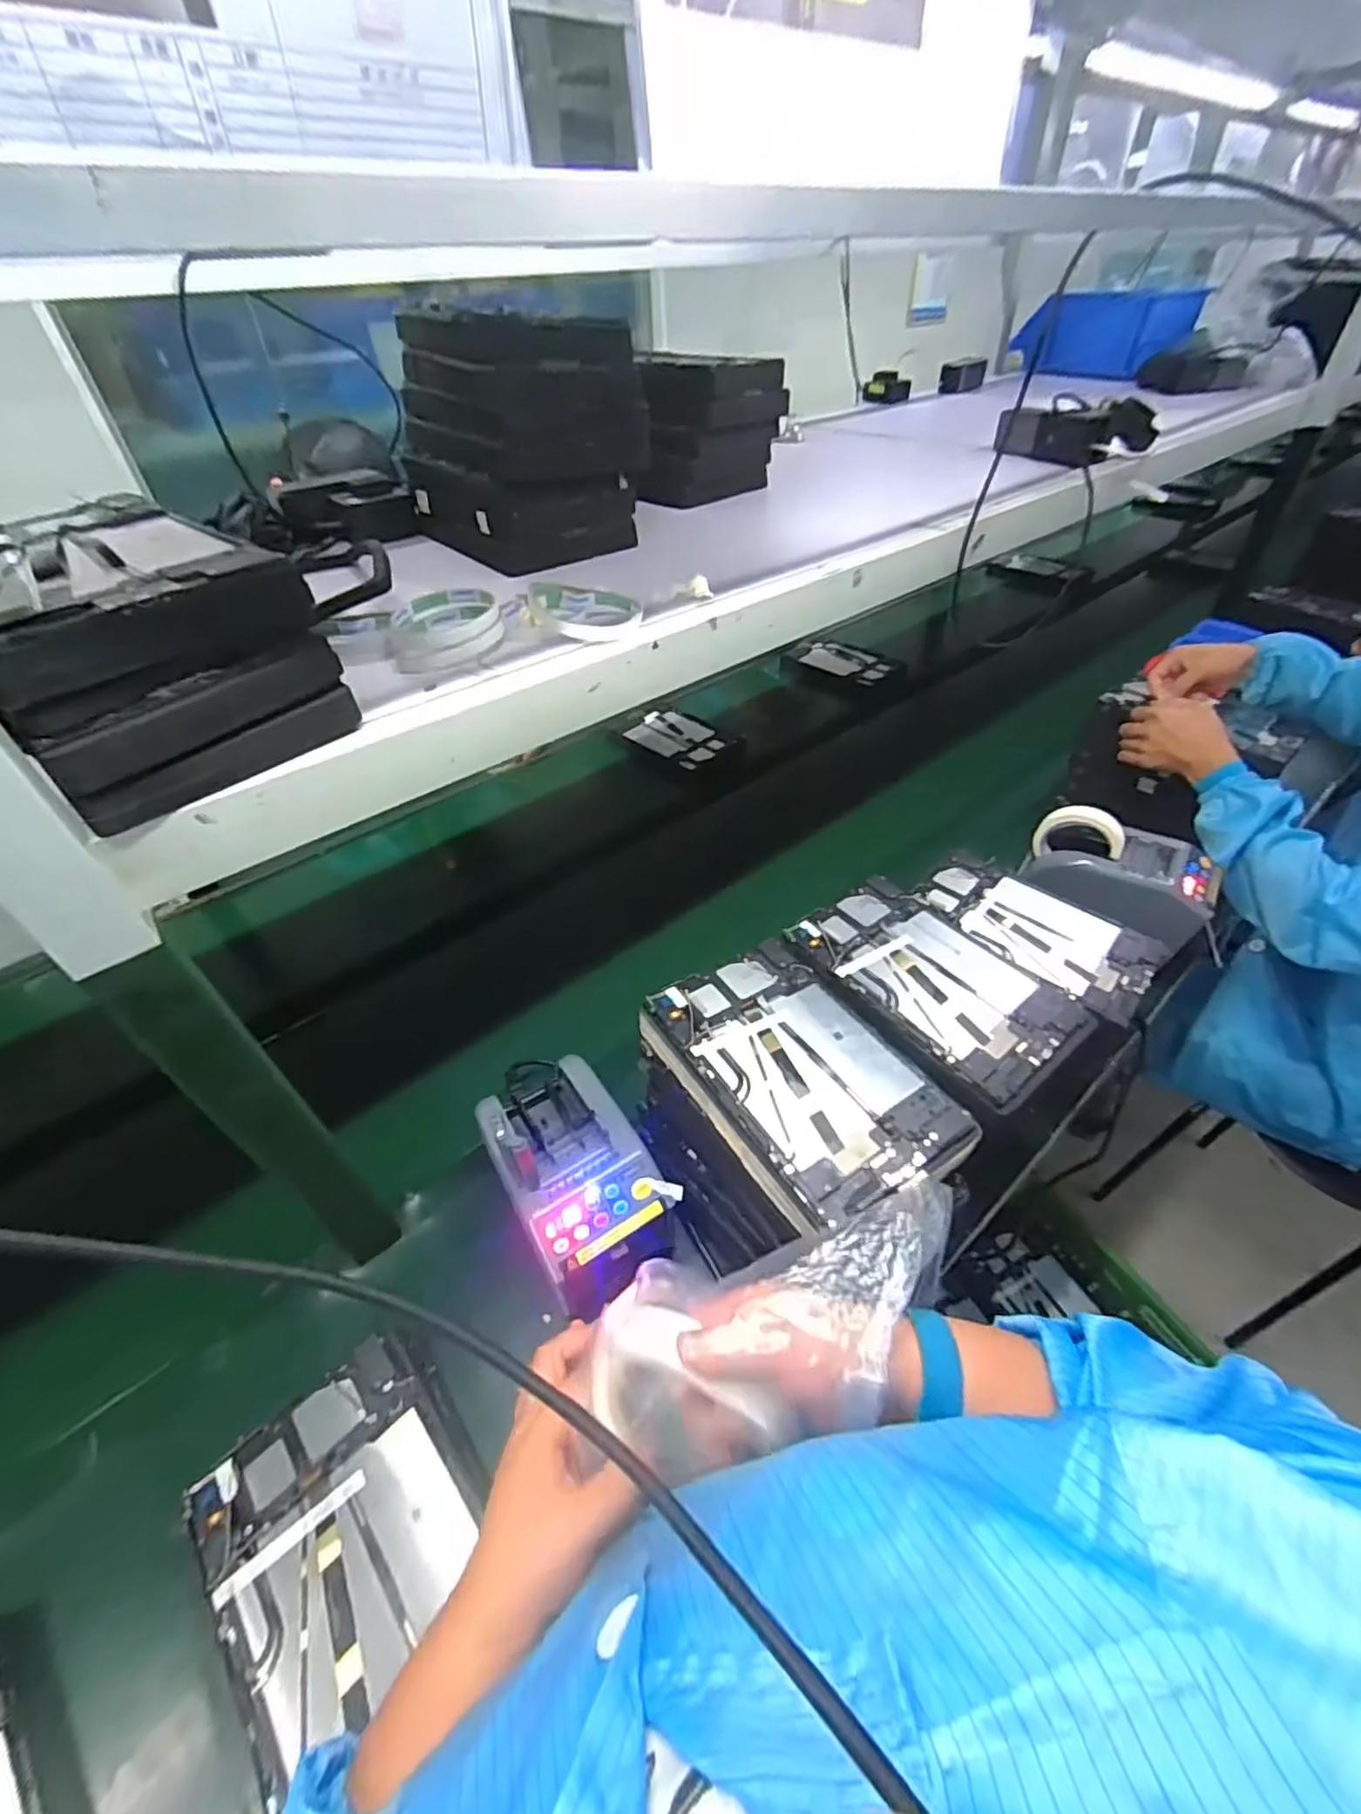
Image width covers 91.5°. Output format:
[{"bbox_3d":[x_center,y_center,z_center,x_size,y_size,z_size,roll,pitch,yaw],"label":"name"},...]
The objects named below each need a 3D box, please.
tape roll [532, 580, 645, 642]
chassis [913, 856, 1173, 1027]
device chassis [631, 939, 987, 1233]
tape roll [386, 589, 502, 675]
[{"bbox_3d":[-0.076,-0.236,0.535,0.086,0.019,0.068,-4,55,-14],"label":"tape roll"},{"bbox_3d":[0.379,0.026,0.714,0.240,0.016,0.153,29,47,25],"label":"chassis"},{"bbox_3d":[0.090,0.131,0.534,0.156,0.022,0.238,-23,45,-25],"label":"device chassis"},{"bbox_3d":[-0.182,-0.214,0.509,0.084,0.028,0.084,-20,46,-15],"label":"tape roll"}]

